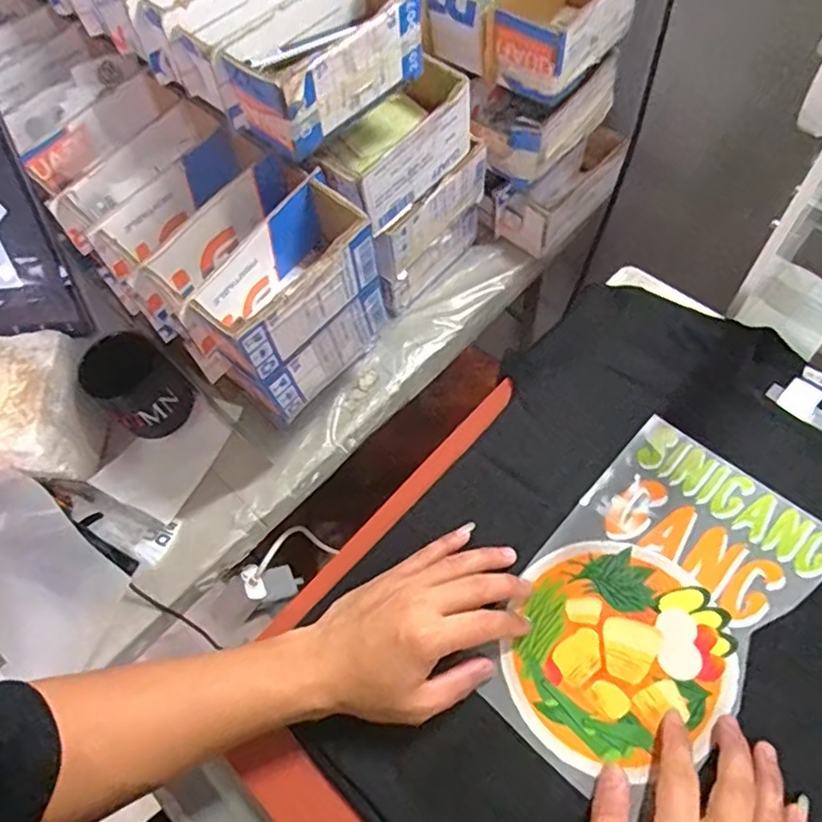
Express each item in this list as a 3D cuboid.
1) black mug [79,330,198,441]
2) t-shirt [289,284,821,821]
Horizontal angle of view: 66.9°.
[{"bbox_3d":[-0.295,-0.029,0.664,0.089,0.096,0.083,-1,63,3],"label":"black mug"},{"bbox_3d":[0.181,0.137,0.452,0.380,0.028,0.481,39,72,20],"label":"t-shirt"}]

